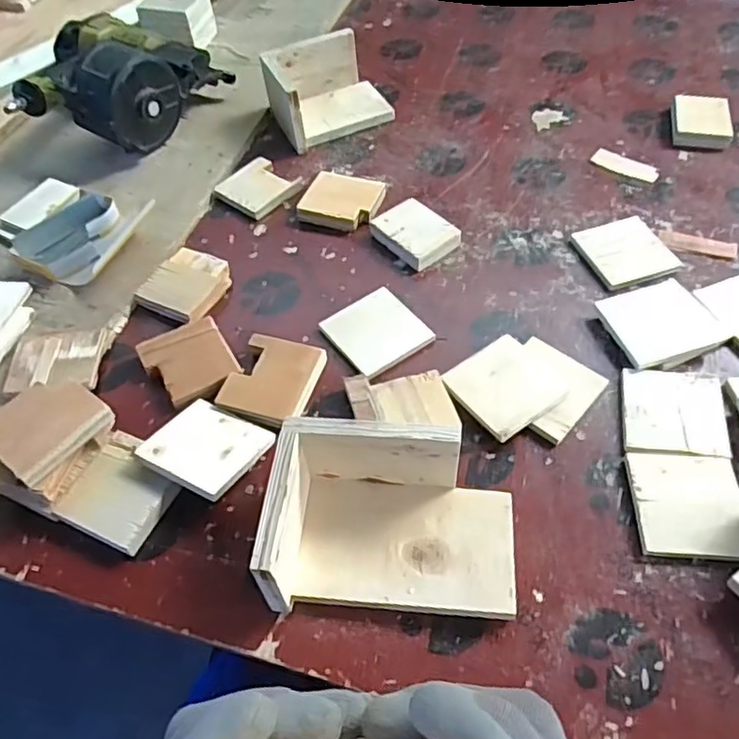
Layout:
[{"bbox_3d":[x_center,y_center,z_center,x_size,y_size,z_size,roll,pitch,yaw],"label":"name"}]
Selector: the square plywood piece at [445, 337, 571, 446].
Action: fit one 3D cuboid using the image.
[{"bbox_3d":[0.131,0.015,0.601,0.094,0.007,0.089,-30,58,-21],"label":"square plywood piece"}]

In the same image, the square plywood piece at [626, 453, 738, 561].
[{"bbox_3d":[0.275,0.117,0.537,0.090,0.013,0.091,3,54,7],"label":"square plywood piece"}]

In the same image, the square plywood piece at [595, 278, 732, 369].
[{"bbox_3d":[0.304,-0.054,0.652,0.114,0.008,0.096,-19,55,-9],"label":"square plywood piece"}]

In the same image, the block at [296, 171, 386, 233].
[{"bbox_3d":[-0.035,-0.217,0.797,0.096,0.018,0.088,16,57,16],"label":"block"}]

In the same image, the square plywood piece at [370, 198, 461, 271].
[{"bbox_3d":[0.055,-0.165,0.744,0.067,0.028,0.088,-34,58,-19],"label":"square plywood piece"}]

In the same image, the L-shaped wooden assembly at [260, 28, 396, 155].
[{"bbox_3d":[-0.062,-0.403,0.892,0.161,0.084,0.128,-22,57,-11],"label":"L-shaped wooden assembly"}]

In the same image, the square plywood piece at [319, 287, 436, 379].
[{"bbox_3d":[0.007,-0.040,0.656,0.086,0.009,0.091,-32,58,-17],"label":"square plywood piece"}]

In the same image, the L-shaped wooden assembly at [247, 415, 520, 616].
[{"bbox_3d":[0.021,0.120,0.497,0.193,0.092,0.129,2,55,5],"label":"L-shaped wooden assembly"}]

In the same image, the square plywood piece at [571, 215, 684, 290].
[{"bbox_3d":[0.295,-0.138,0.720,0.094,0.005,0.097,-17,54,-7],"label":"square plywood piece"}]

